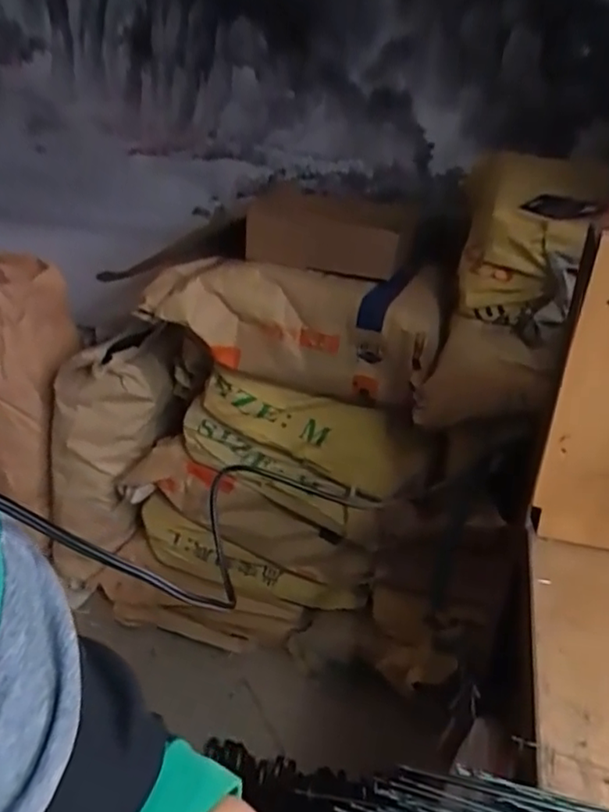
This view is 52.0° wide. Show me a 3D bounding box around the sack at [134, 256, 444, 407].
[{"bbox_3d":[-0.021,-0.127,1.059,0.484,0.184,0.165,14,29,22],"label":"sack"}]

